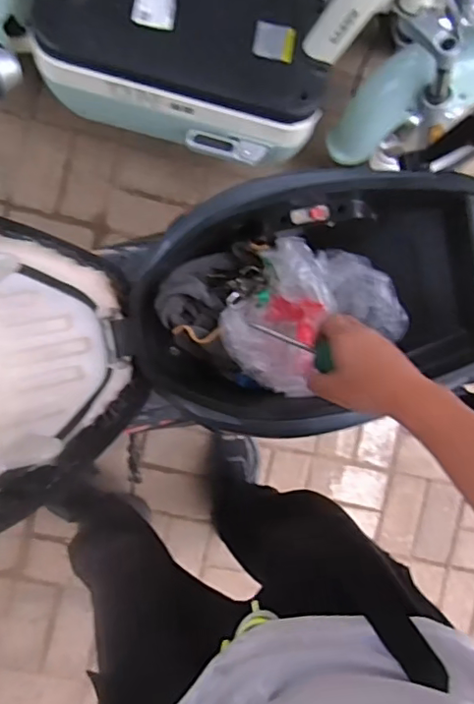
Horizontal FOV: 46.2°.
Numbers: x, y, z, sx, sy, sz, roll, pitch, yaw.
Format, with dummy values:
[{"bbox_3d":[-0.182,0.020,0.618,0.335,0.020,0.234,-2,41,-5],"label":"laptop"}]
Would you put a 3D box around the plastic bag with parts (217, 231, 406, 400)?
[{"bbox_3d":[0.077,-0.043,0.650,0.175,0.115,0.160,-35,96,-7],"label":"plastic bag with parts"}]

